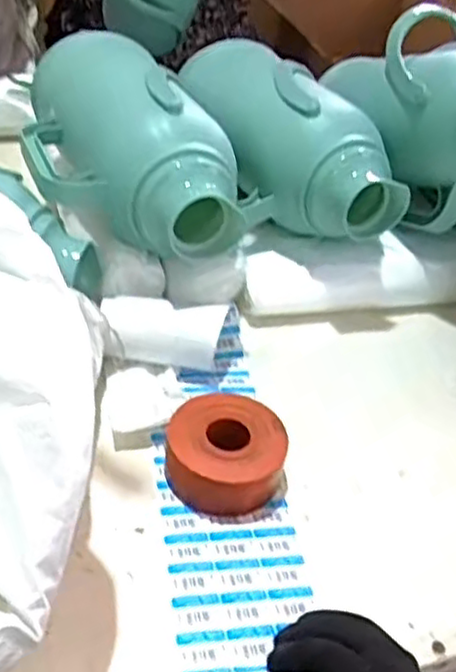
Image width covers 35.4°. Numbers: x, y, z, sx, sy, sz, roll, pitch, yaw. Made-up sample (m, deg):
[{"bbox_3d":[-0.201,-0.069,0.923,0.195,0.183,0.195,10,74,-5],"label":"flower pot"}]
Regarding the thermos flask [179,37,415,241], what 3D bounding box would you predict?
[{"bbox_3d":[0.062,-0.242,0.839,0.145,0.126,0.347,-11,42,-22],"label":"thermos flask"}]

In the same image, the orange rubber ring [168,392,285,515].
[{"bbox_3d":[-0.002,0.099,0.601,0.099,0.050,0.092,9,39,1],"label":"orange rubber ring"}]

